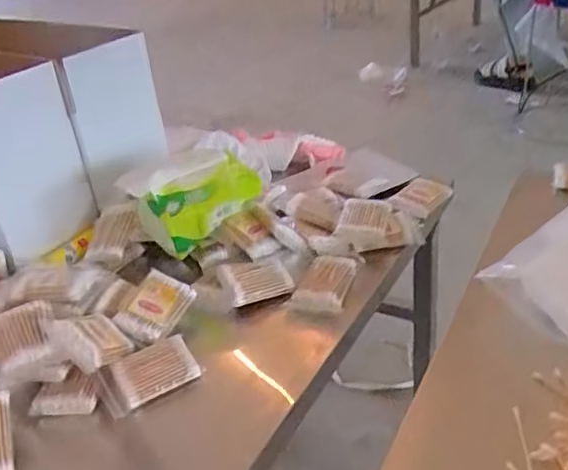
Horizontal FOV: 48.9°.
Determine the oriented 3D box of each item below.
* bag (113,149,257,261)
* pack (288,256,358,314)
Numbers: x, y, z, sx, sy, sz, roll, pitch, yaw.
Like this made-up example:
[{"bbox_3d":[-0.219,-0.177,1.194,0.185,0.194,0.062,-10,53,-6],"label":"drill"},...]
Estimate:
[{"bbox_3d":[-0.109,-0.040,0.740,0.149,0.089,0.110,-21,34,-20],"label":"bag"},{"bbox_3d":[0.044,0.049,0.679,0.056,0.022,0.088,7,34,22],"label":"pack"}]

